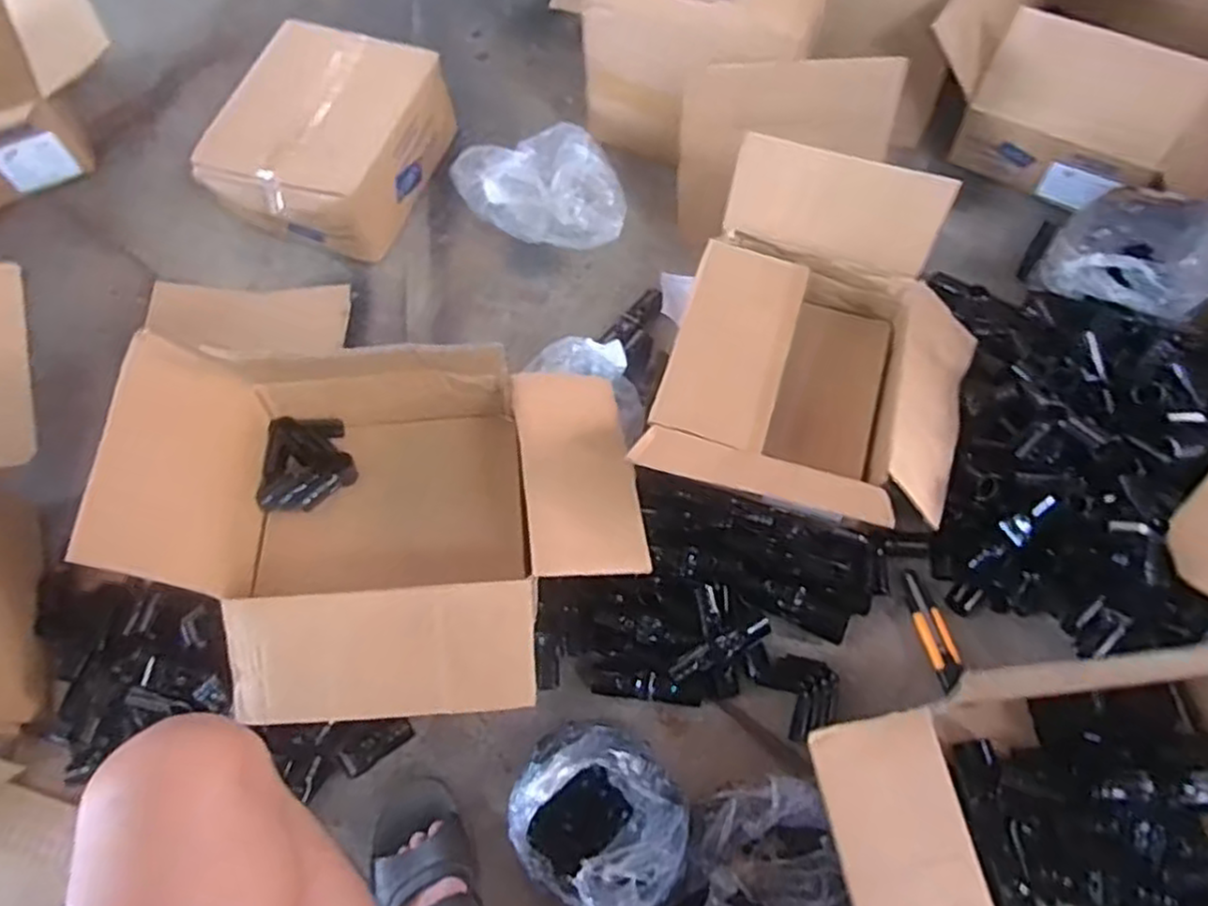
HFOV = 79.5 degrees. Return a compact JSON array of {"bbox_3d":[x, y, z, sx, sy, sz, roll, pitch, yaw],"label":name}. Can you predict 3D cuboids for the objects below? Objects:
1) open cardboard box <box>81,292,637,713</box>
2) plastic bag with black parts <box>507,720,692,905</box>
[{"bbox_3d":[-0.211,0.071,0.771,0.497,0.226,0.381,-4,65,0],"label":"open cardboard box"},{"bbox_3d":[-0.004,0.374,0.739,0.182,0.118,0.170,25,68,12],"label":"plastic bag with black parts"}]

